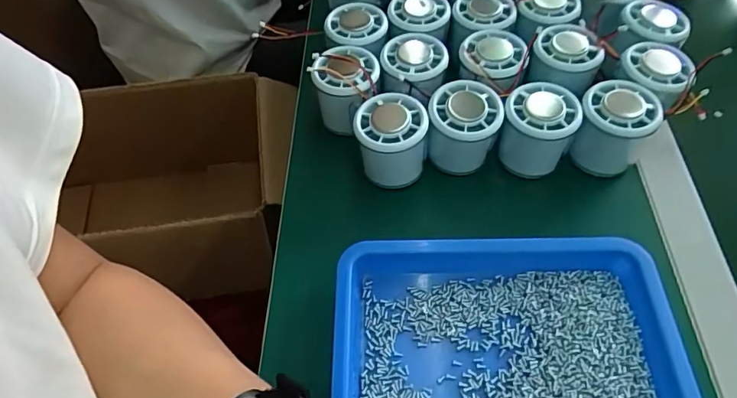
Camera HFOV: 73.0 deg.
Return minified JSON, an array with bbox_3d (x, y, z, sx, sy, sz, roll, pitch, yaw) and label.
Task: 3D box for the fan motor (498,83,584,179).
[{"bbox_3d":[0.137,-0.055,0.406,0.054,0.063,0.048,22,60,15],"label":"fan motor"}]

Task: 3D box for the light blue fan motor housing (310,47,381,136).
[{"bbox_3d":[-0.017,-0.098,0.437,0.053,0.067,0.055,15,58,11],"label":"light blue fan motor housing"}]

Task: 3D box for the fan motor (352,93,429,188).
[{"bbox_3d":[0.018,-0.042,0.401,0.054,0.065,0.051,2,56,3],"label":"fan motor"}]

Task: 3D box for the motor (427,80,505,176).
[{"bbox_3d":[0.077,-0.056,0.407,0.054,0.064,0.051,0,56,1],"label":"motor"}]

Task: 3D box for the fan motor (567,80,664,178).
[{"bbox_3d":[0.195,-0.057,0.402,0.056,0.057,0.054,33,63,21],"label":"fan motor"}]

